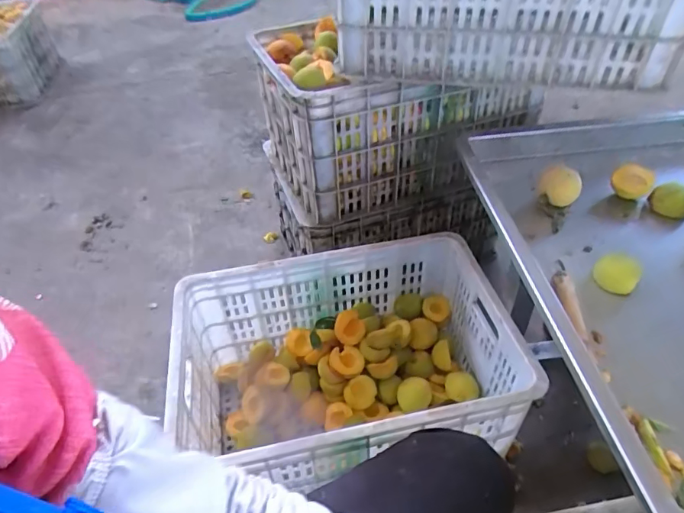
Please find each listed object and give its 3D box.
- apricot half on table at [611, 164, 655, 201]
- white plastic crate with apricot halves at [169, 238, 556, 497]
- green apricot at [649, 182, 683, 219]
[{"bbox_3d":[0.456,-0.117,0.745,0.054,0.054,0.019,28,18,25],"label":"apricot half on table"},{"bbox_3d":[0.009,0.200,0.829,0.514,0.257,0.360,-11,44,-8],"label":"white plastic crate with apricot halves"},{"bbox_3d":[0.498,-0.084,0.715,0.055,0.033,0.049,26,51,27],"label":"green apricot"}]

